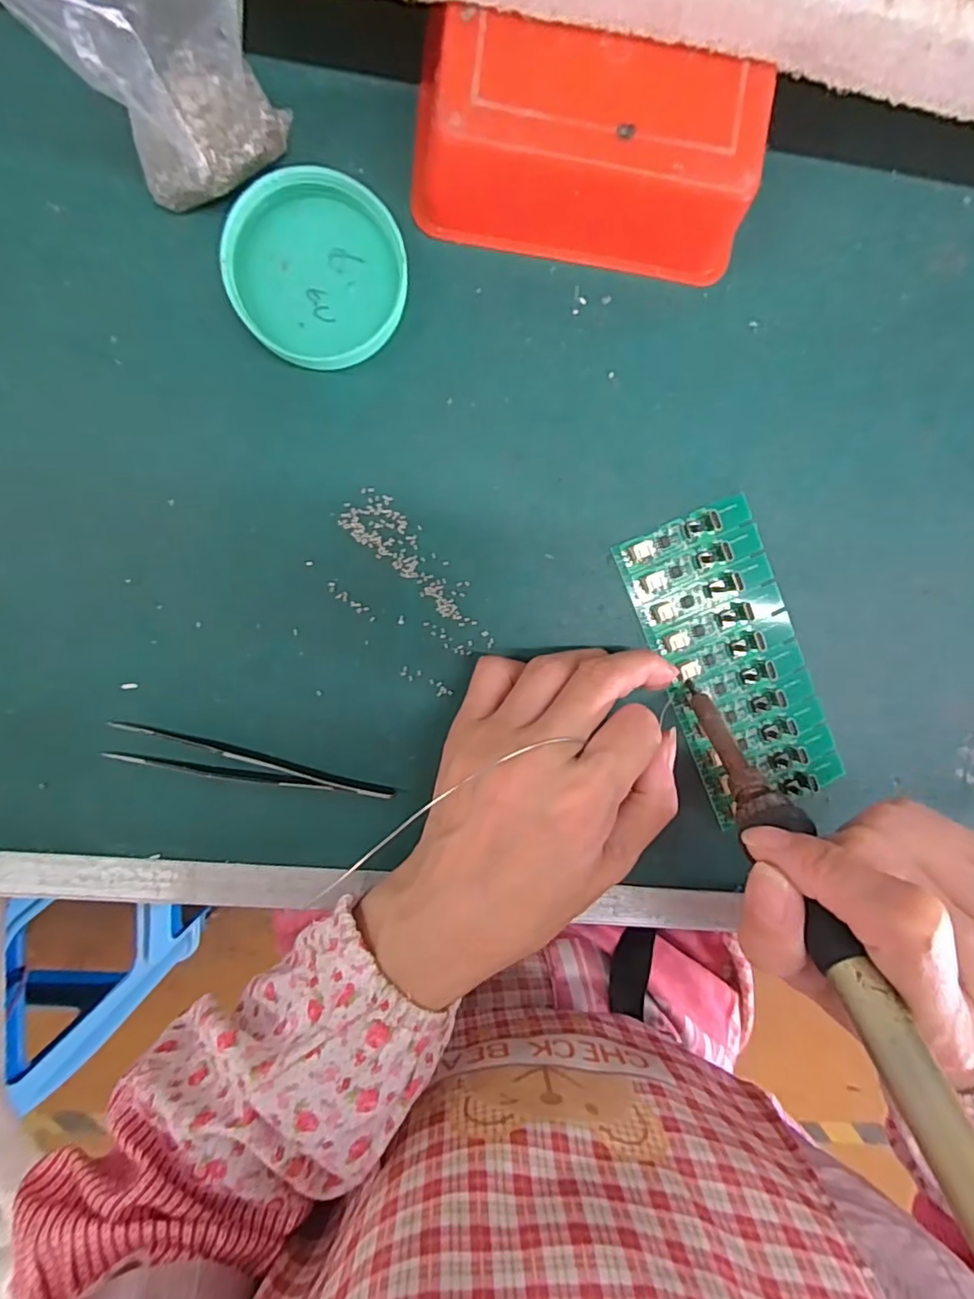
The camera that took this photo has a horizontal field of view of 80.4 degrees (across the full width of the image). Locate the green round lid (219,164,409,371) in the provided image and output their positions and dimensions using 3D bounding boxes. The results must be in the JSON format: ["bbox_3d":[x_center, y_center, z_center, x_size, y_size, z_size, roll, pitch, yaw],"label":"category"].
[{"bbox_3d":[-0.065,-0.145,0.222,0.064,0.014,0.066,-1,97,-4],"label":"green round lid"}]

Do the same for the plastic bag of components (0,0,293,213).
[{"bbox_3d":[-0.097,-0.183,0.178,0.065,0.089,0.031,-24,98,-1],"label":"plastic bag of components"}]

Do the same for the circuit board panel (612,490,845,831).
[{"bbox_3d":[0.110,0.007,0.256,0.066,0.007,0.137,-26,97,-1],"label":"circuit board panel"}]

